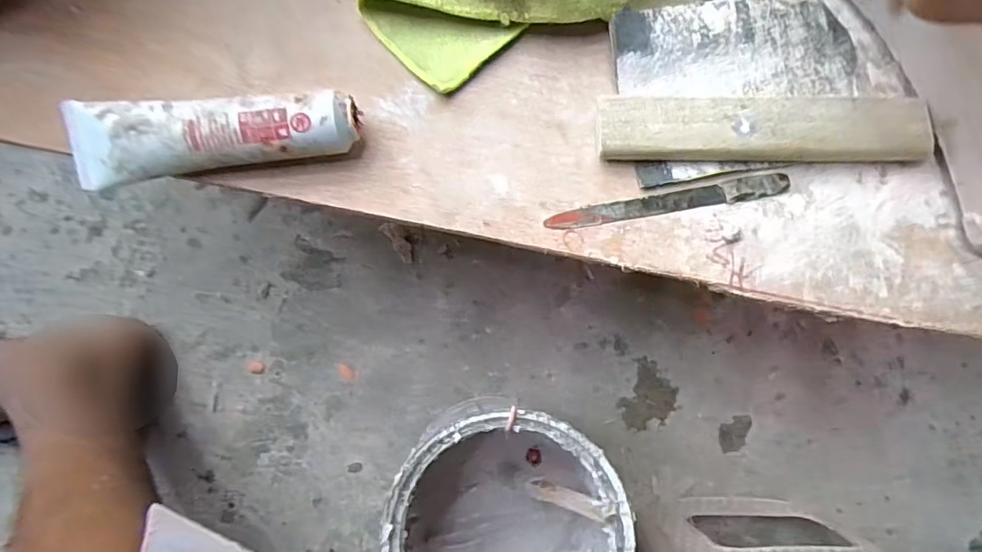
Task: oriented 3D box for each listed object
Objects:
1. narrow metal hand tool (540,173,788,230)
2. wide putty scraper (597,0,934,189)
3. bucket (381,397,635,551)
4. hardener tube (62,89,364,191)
[{"bbox_3d":[0.109,-0.045,0.321,0.149,0.004,0.014,-10,80,-3],"label":"narrow metal hand tool"},{"bbox_3d":[0.161,-0.119,0.326,0.194,0.020,0.108,-6,80,-2],"label":"wide putty scraper"},{"bbox_3d":[0.010,0.193,0.446,0.160,0.212,0.161,0,80,-1],"label":"bucket"},{"bbox_3d":[-0.162,-0.086,0.307,0.165,0.034,0.047,-8,80,-3],"label":"hardener tube"}]

